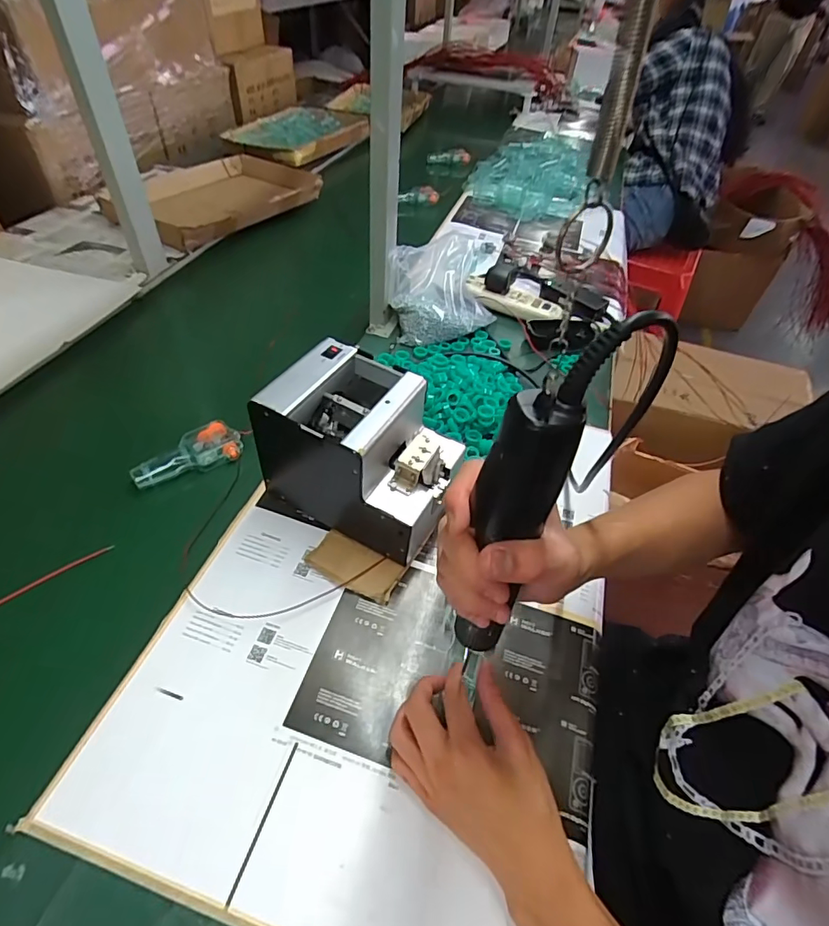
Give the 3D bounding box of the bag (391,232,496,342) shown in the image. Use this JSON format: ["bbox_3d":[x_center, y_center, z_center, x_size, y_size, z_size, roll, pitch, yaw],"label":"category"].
[{"bbox_3d":[0.048,-0.286,0.807,0.187,0.112,0.141,-19,53,-22],"label":"bag"}]

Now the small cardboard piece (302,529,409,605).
[{"bbox_3d":[-0.063,0.108,0.515,0.093,0.007,0.049,25,50,15],"label":"small cardboard piece"}]

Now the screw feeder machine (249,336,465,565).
[{"bbox_3d":[-0.056,-0.008,0.519,0.186,0.152,0.125,26,50,16],"label":"screw feeder machine"}]

